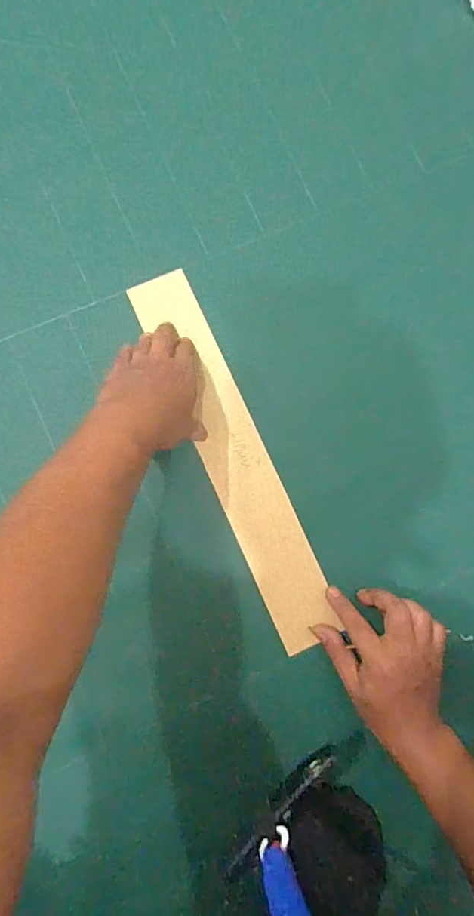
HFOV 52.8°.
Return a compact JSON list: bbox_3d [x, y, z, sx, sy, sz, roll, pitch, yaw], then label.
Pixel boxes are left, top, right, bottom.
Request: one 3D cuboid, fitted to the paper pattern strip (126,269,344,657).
[{"bbox_3d":[-0.004,-0.004,0.492,0.062,0.007,0.401,-24,85,-6],"label":"paper pattern strip"}]

